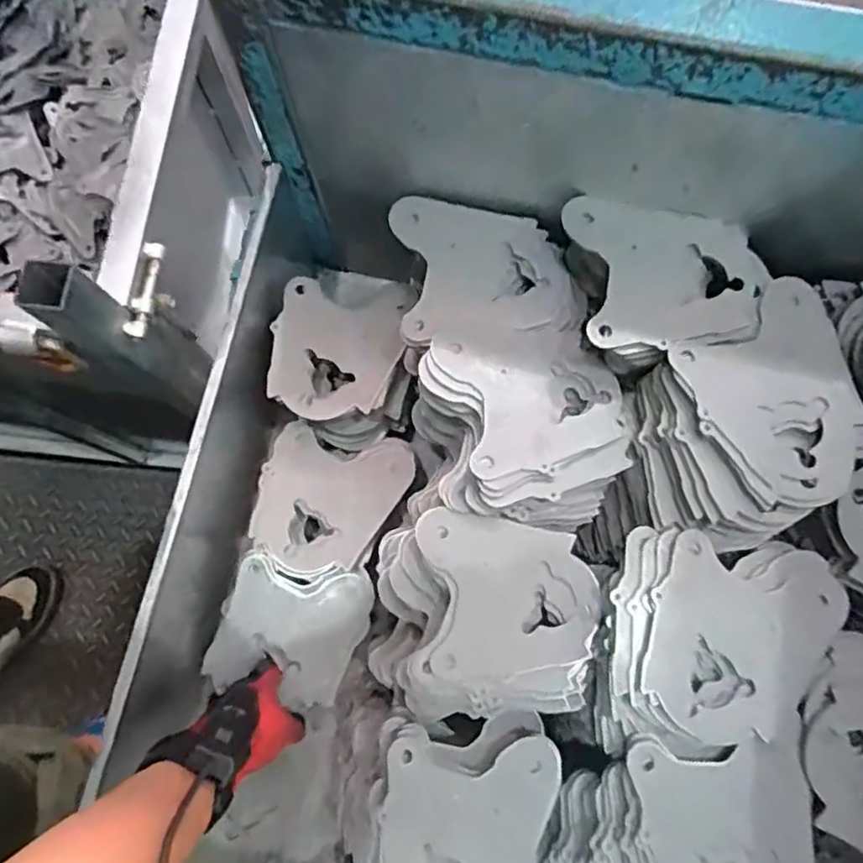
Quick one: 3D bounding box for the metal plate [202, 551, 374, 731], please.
[{"bbox_3d":[-0.141,0.197,0.628,0.135,0.015,0.136,19,78,5],"label":"metal plate"}]

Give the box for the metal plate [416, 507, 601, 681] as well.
[{"bbox_3d":[0.063,0.124,0.507,0.131,0.007,0.125,-5,76,-6],"label":"metal plate"}]

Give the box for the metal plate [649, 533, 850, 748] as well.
[{"bbox_3d":[0.237,0.157,0.479,0.148,0.007,0.140,10,79,-7],"label":"metal plate"}]

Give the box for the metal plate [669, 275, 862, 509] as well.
[{"bbox_3d":[0.273,-0.027,0.487,0.139,0.008,0.147,-33,82,-12],"label":"metal plate"}]

